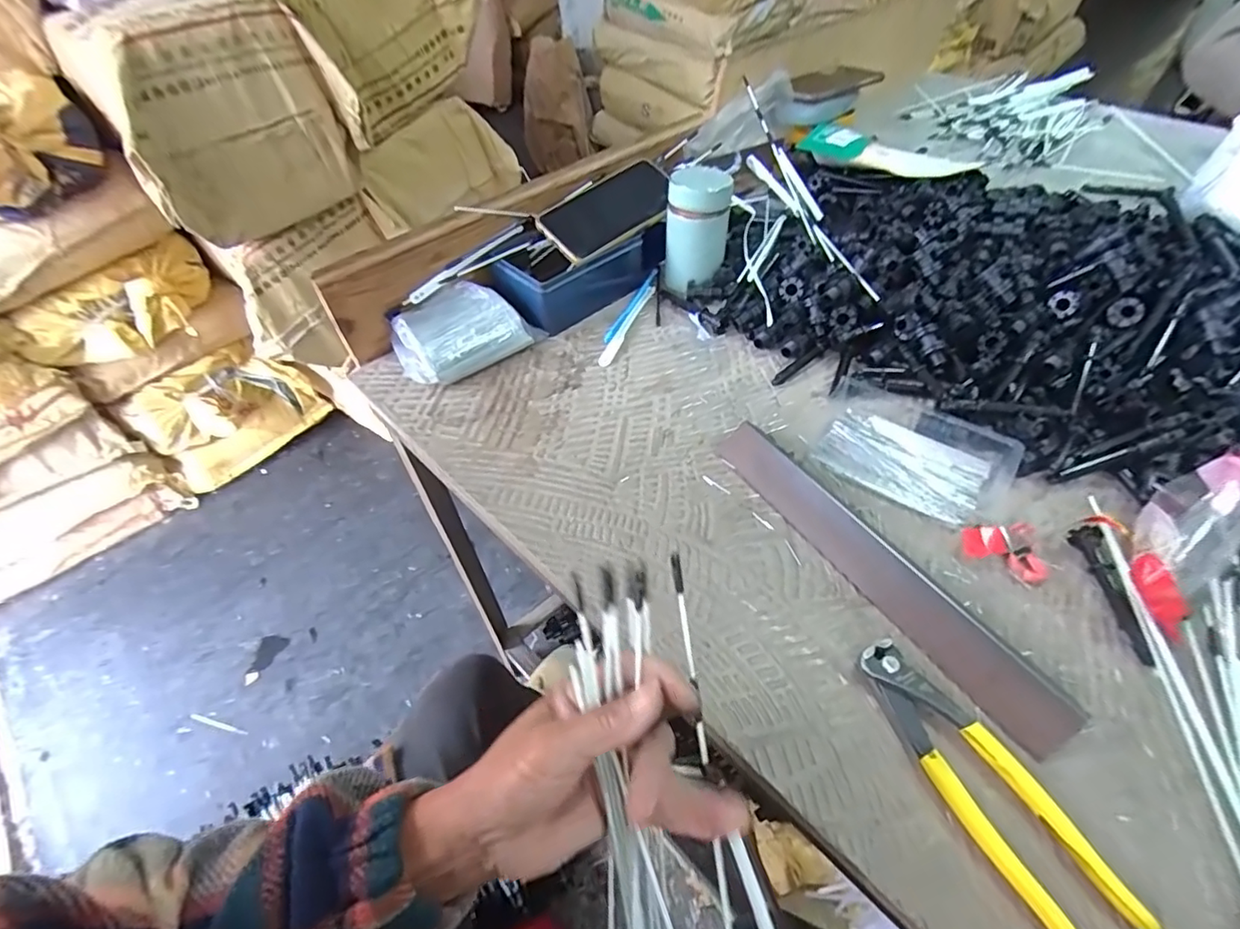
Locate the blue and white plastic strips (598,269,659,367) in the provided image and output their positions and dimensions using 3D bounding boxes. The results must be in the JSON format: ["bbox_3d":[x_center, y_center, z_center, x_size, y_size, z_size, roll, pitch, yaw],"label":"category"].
[{"bbox_3d":[0.010,-0.158,0.604,0.021,0.004,0.165,15,52,15],"label":"blue and white plastic strips"}]

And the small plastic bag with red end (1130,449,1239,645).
[{"bbox_3d":[0.378,0.049,0.375,0.124,0.059,0.055,-32,55,-22],"label":"small plastic bag with red end"}]

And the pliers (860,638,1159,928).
[{"bbox_3d":[0.197,0.171,0.311,0.048,0.016,0.161,-22,52,-15],"label":"pliers"}]

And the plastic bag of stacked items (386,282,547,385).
[{"bbox_3d":[-0.156,-0.133,0.563,0.134,0.046,0.090,-32,55,-22],"label":"plastic bag of stacked items"}]

